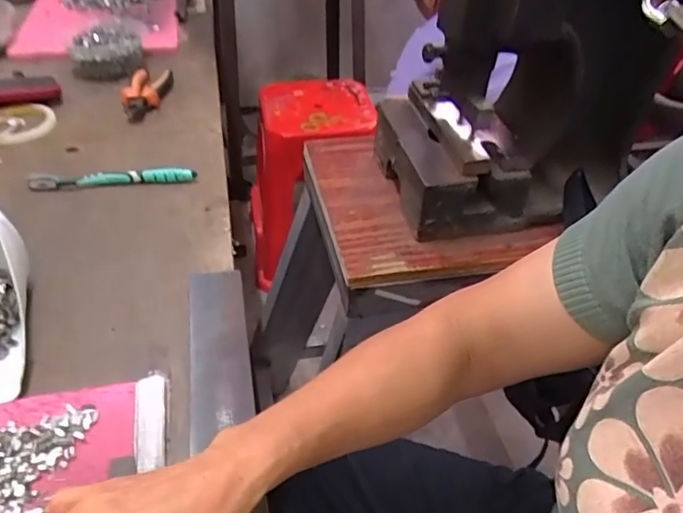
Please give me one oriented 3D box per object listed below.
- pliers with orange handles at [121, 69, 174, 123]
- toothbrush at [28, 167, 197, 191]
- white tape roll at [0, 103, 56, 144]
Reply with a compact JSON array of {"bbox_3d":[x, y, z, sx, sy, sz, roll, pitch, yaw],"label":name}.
[{"bbox_3d":[-0.292,-0.256,0.846,0.062,0.023,0.167,-1,41,-4],"label":"pliers with orange handles"},{"bbox_3d":[-0.271,-0.094,0.662,0.187,0.018,0.011,-4,42,-11],"label":"toothbrush"},{"bbox_3d":[-0.443,-0.184,0.771,0.100,0.019,0.097,1,41,-1],"label":"white tape roll"}]

